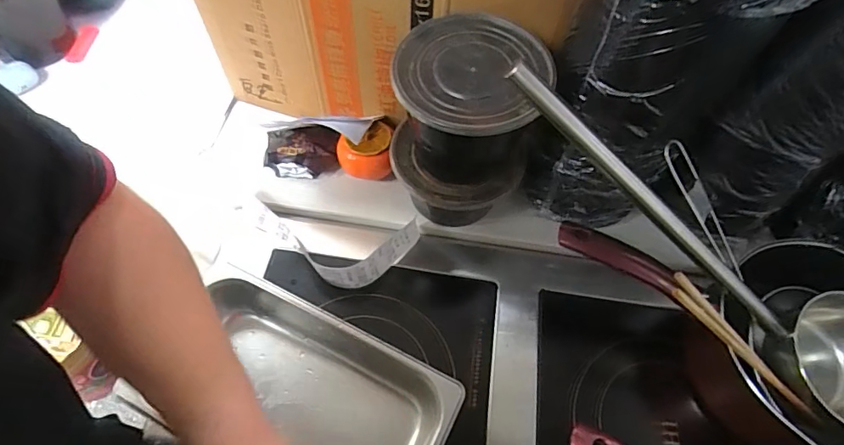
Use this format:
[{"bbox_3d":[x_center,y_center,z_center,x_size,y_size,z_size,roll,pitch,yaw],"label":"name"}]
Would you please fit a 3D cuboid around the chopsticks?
[{"bbox_3d":[0.334,0.131,0.497,0.224,0.014,0.023,42,64,-7],"label":"chopsticks"}]

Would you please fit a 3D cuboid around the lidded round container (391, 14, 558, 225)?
[{"bbox_3d":[0.046,-0.106,0.584,0.155,0.213,0.161,1,60,-2],"label":"lidded round container"}]

